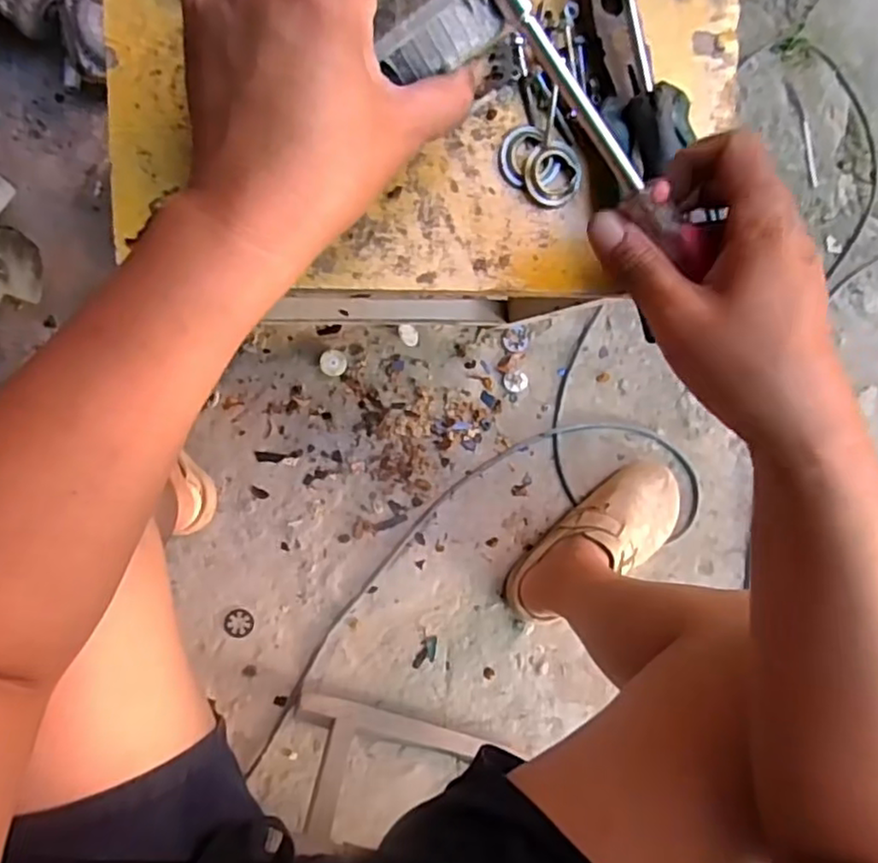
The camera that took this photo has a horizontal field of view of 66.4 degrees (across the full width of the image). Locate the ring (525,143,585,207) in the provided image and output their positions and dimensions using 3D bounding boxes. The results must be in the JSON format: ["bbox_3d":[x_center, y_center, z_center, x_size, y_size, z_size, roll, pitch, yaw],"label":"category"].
[{"bbox_3d":[0.062,-0.139,0.364,0.031,0.012,0.031,0,90,-8],"label":"ring"}]

